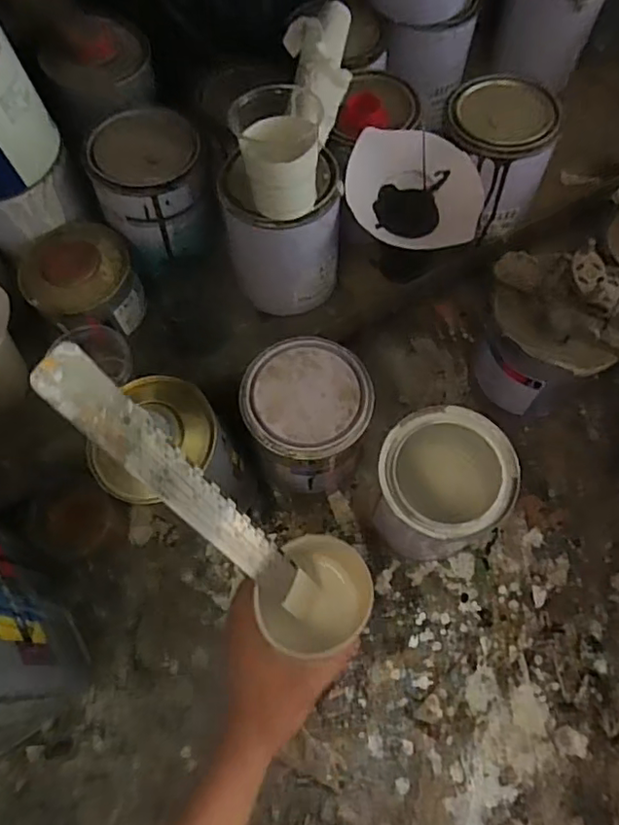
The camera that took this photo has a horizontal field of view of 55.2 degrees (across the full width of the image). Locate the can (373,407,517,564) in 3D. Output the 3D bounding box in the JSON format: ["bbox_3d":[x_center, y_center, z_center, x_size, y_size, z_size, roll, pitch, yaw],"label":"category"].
[{"bbox_3d":[0.111,0.064,0.521,0.103,0.136,0.108,0,68,0],"label":"can"}]

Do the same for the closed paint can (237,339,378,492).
[{"bbox_3d":[-0.002,0.011,0.545,0.104,0.134,0.108,0,68,0],"label":"closed paint can"}]

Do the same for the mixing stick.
[{"bbox_3d":[-0.072,0.063,0.404,0.007,0.288,0.032,21,65,47],"label":"mixing stick"}]

